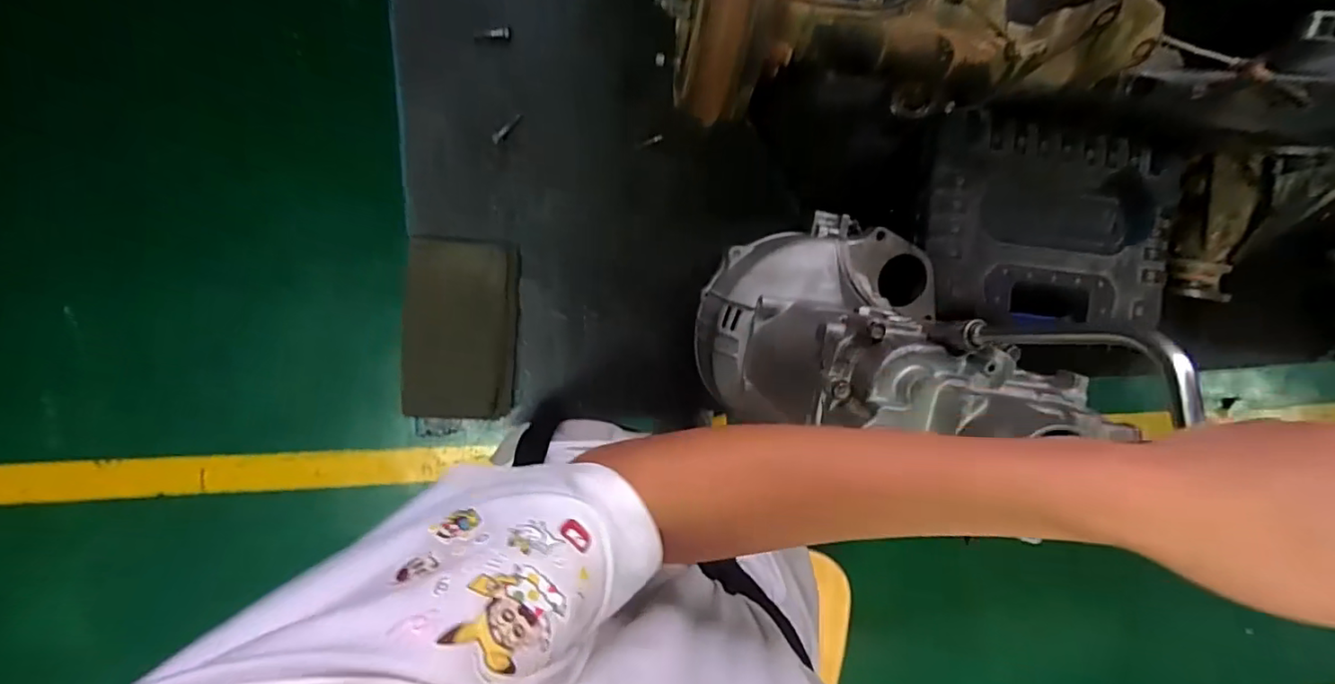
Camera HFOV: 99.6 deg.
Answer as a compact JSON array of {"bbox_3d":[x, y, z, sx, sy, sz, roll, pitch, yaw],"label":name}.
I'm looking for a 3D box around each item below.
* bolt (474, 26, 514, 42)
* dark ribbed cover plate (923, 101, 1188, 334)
[{"bbox_3d":[-0.212,-0.374,0.687,0.044,0.015,0.012,-12,94,-7],"label":"bolt"},{"bbox_3d":[0.520,-0.160,0.742,0.371,0.049,0.285,4,92,-8],"label":"dark ribbed cover plate"}]

